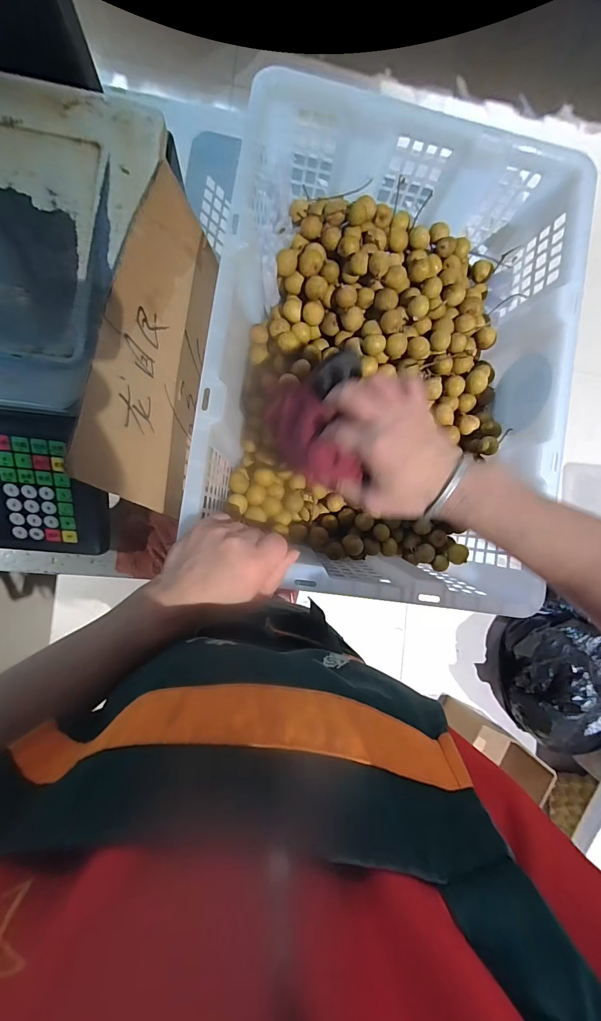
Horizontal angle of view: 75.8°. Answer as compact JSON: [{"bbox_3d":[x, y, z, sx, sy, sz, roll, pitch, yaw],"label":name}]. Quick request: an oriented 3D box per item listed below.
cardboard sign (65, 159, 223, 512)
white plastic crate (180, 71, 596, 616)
[{"bbox_3d":[-0.131,-0.147,0.367,0.020,0.133,0.284,4,76,17],"label":"cardboard sign"},{"bbox_3d":[0.086,-0.142,0.421,0.327,0.147,0.444,8,88,-7],"label":"white plastic crate"}]

